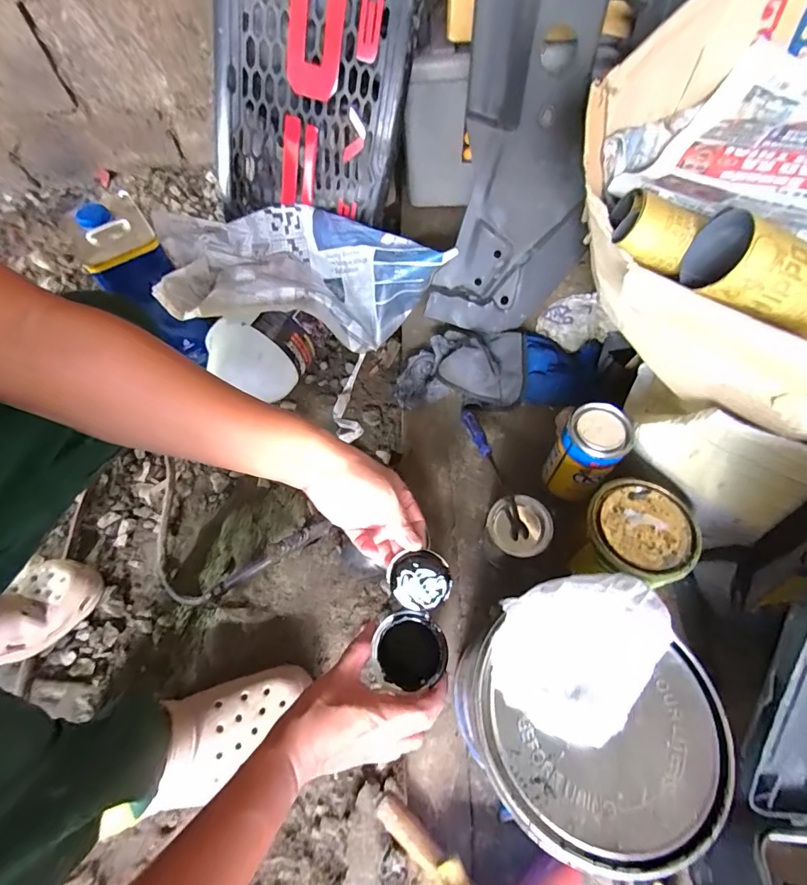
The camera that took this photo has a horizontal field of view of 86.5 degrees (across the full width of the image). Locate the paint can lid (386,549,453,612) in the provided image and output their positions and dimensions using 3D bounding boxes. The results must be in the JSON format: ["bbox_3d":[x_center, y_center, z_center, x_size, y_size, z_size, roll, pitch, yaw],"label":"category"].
[{"bbox_3d":[0.016,0.131,0.411,0.055,0.008,0.057,0,91,3],"label":"paint can lid"}]

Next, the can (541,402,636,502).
[{"bbox_3d":[0.222,0.015,0.529,0.068,0.118,0.074,-1,60,2],"label":"can"}]

